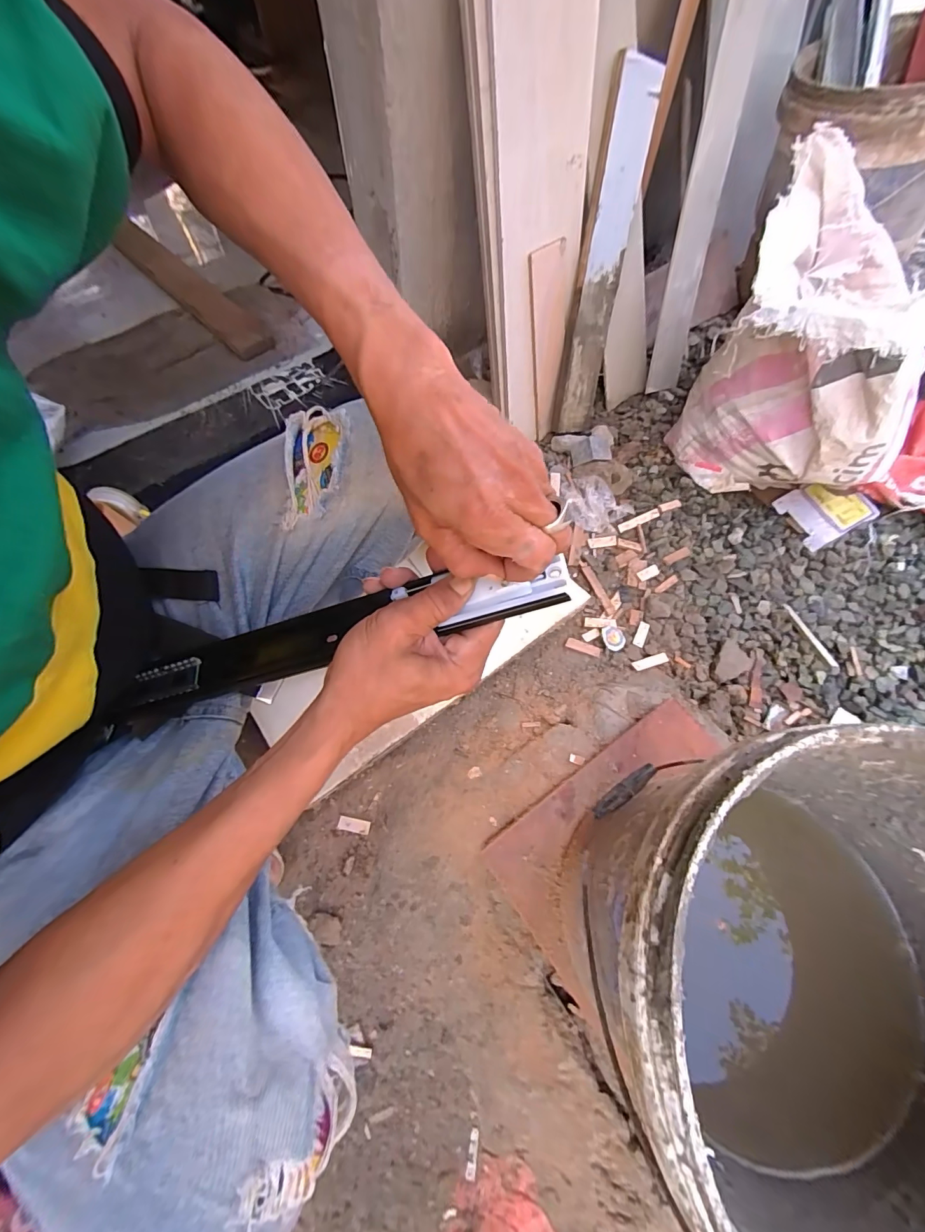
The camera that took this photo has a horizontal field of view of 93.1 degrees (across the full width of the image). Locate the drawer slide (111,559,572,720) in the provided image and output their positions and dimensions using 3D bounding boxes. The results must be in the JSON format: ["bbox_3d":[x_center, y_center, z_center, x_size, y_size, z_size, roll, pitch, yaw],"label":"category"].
[{"bbox_3d":[-0.104,0.018,0.322,0.356,0.018,0.046,-16,66,16],"label":"drawer slide"}]

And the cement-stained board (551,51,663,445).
[{"bbox_3d":[0.223,-0.554,0.722,0.095,0.469,0.020,-13,38,-22],"label":"cement-stained board"}]

